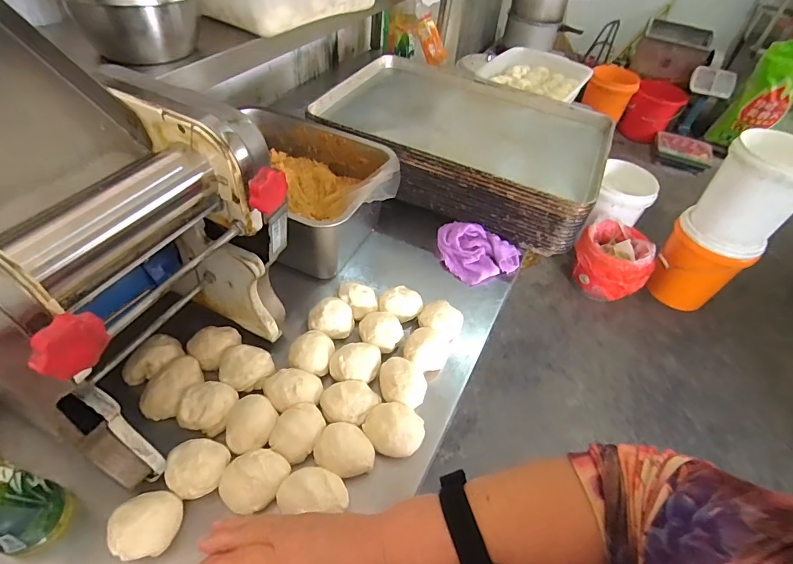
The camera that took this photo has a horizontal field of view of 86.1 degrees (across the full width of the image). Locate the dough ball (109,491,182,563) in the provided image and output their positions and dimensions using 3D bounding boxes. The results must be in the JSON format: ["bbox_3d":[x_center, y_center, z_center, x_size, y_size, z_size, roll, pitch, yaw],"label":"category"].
[{"bbox_3d":[-0.271,0.264,0.462,0.060,0.047,0.064,4,47,-4],"label":"dough ball"}]

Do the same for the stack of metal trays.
[{"bbox_3d":[0.141,-0.313,0.952,0.585,0.125,0.419,22,49,13],"label":"stack of metal trays"}]

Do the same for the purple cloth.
[{"bbox_3d":[0.156,-0.073,0.819,0.139,0.048,0.138,-18,52,-22],"label":"purple cloth"}]

